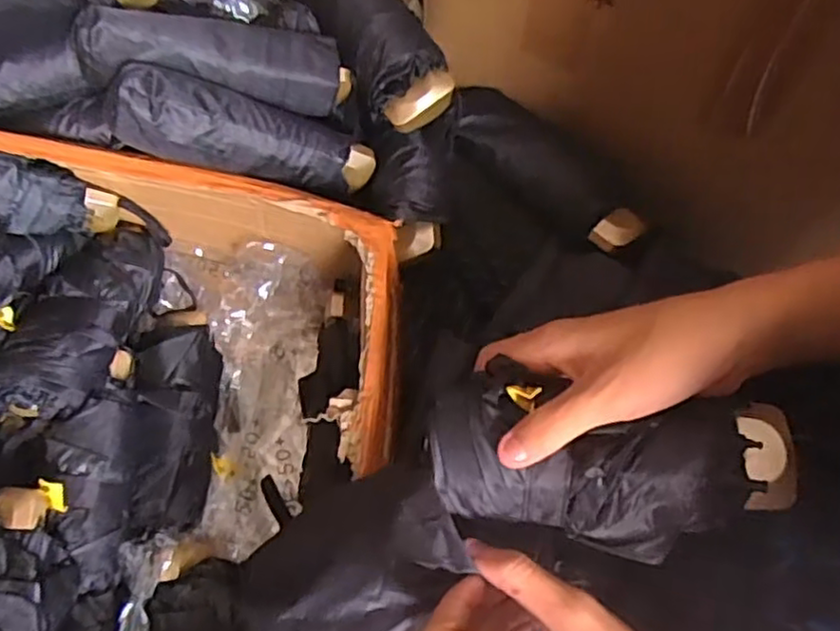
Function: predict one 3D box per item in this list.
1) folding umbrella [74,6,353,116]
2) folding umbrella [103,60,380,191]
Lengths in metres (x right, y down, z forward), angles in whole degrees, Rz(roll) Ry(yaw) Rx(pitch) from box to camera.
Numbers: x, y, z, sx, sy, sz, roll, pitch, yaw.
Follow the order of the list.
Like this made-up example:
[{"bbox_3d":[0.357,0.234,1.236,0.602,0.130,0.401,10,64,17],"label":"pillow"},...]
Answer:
[{"bbox_3d":[-0.129,-0.169,0.444,0.165,0.039,0.047,1,66,-25],"label":"folding umbrella"},{"bbox_3d":[-0.114,-0.117,0.455,0.178,0.054,0.046,8,63,-35],"label":"folding umbrella"}]

